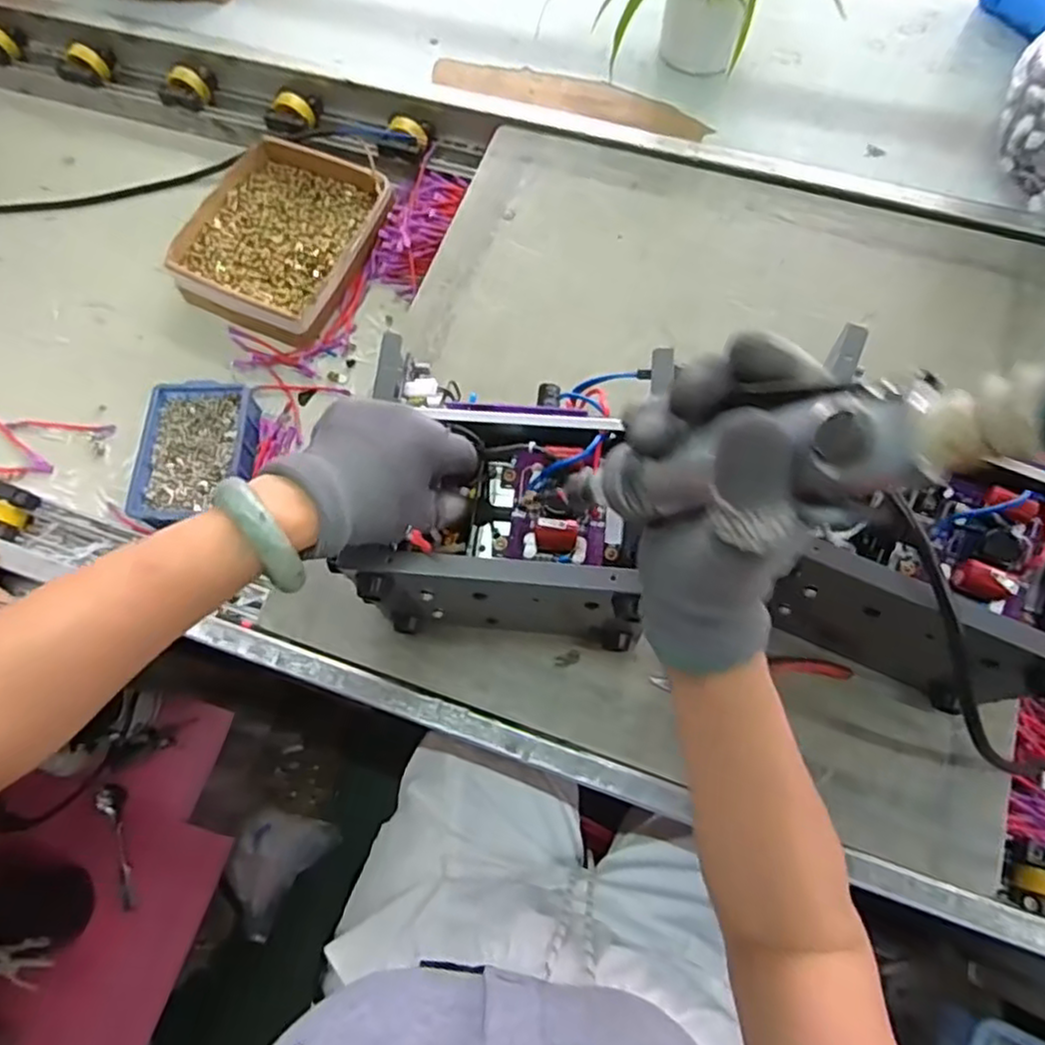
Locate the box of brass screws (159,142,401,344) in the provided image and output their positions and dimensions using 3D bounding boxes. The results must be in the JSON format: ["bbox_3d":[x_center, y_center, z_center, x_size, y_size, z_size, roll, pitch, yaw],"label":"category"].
[{"bbox_3d":[-0.276,-0.329,0.774,0.199,0.048,0.222,25,73,11],"label":"box of brass screws"}]

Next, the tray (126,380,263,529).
[{"bbox_3d":[-0.324,-0.069,0.682,0.102,0.048,0.146,3,71,4],"label":"tray"}]

